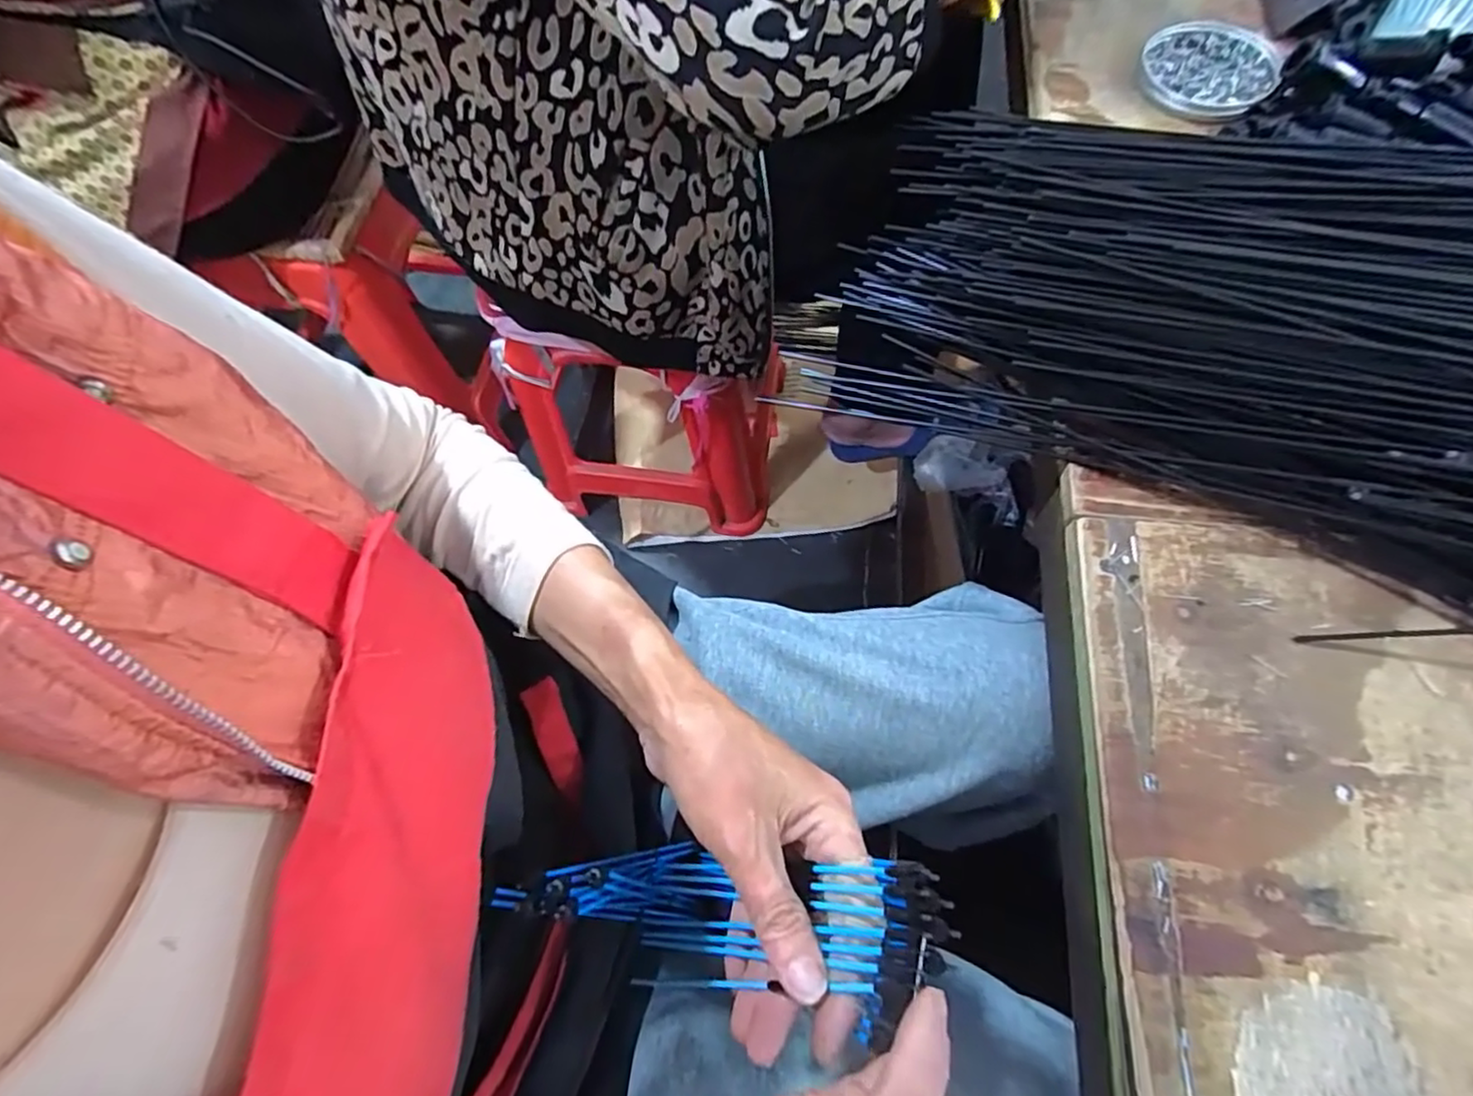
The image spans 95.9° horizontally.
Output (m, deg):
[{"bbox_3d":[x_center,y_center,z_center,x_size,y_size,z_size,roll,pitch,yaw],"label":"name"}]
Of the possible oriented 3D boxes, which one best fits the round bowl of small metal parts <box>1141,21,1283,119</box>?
[{"bbox_3d":[0.337,-0.343,0.473,0.087,0.012,0.084,0,68,1],"label":"round bowl of small metal parts"}]

